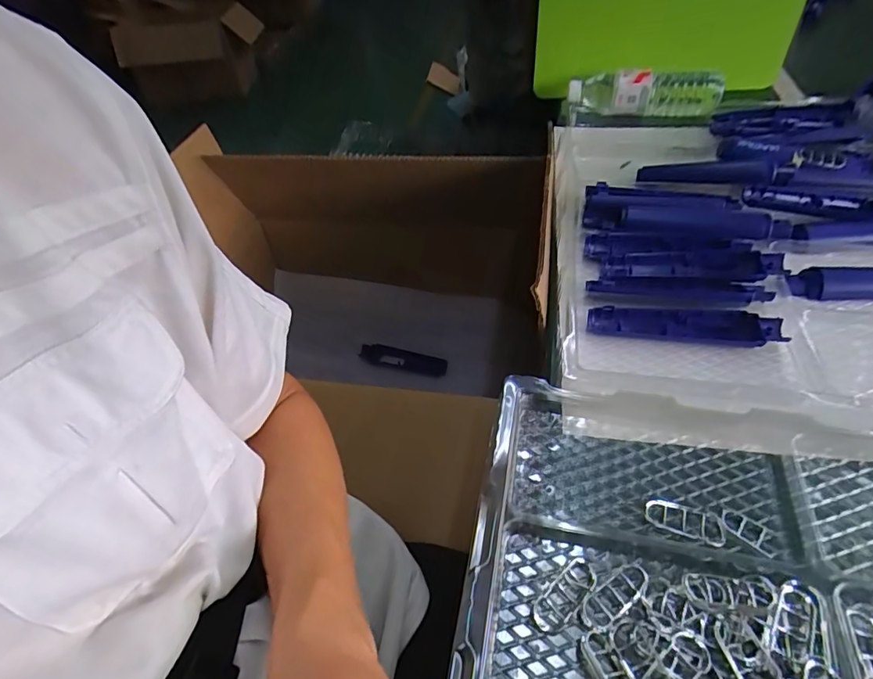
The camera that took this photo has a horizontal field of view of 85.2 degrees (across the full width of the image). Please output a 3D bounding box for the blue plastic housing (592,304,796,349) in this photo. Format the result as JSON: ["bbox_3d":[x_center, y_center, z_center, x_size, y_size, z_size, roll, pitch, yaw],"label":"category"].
[{"bbox_3d":[0.227,-0.014,0.443,0.164,0.017,0.033,7,50,11],"label":"blue plastic housing"}]

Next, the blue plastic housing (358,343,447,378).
[{"bbox_3d":[-0.062,0.039,0.893,0.166,0.015,0.041,9,75,12],"label":"blue plastic housing"}]

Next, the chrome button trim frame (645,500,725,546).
[{"bbox_3d":[0.175,0.127,0.335,0.051,0.005,0.024,15,52,18],"label":"chrome button trim frame"}]

